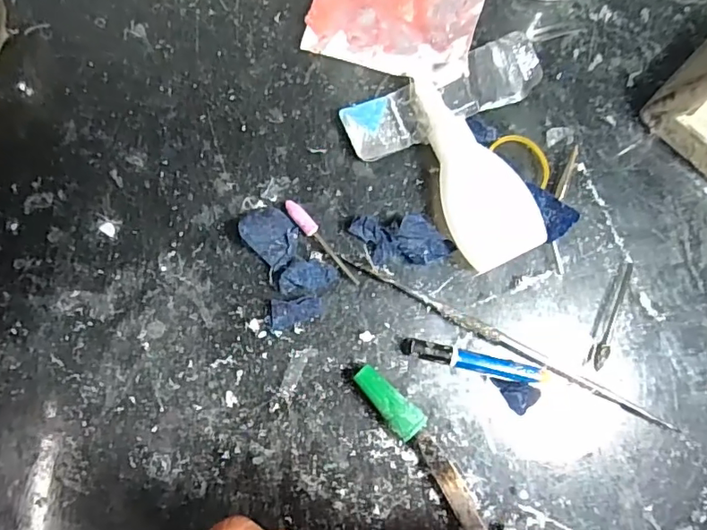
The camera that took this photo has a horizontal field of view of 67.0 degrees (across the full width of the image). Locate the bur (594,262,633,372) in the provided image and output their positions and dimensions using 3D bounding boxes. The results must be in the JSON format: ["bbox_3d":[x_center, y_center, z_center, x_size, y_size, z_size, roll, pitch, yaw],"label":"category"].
[{"bbox_3d":[0.111,0.021,0.227,0.006,0.004,0.048,22,83,2],"label":"bur"}]

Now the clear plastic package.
[{"bbox_3d":[0.038,-0.073,0.234,0.086,0.016,0.026,-23,84,-4],"label":"clear plastic package"}]

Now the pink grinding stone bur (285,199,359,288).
[{"bbox_3d":[-0.013,-0.010,0.229,0.006,0.005,0.045,-40,85,-6],"label":"pink grinding stone bur"}]

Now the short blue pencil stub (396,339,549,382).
[{"bbox_3d":[0.050,0.040,0.222,0.060,0.008,0.008,12,82,0],"label":"short blue pencil stub"}]

